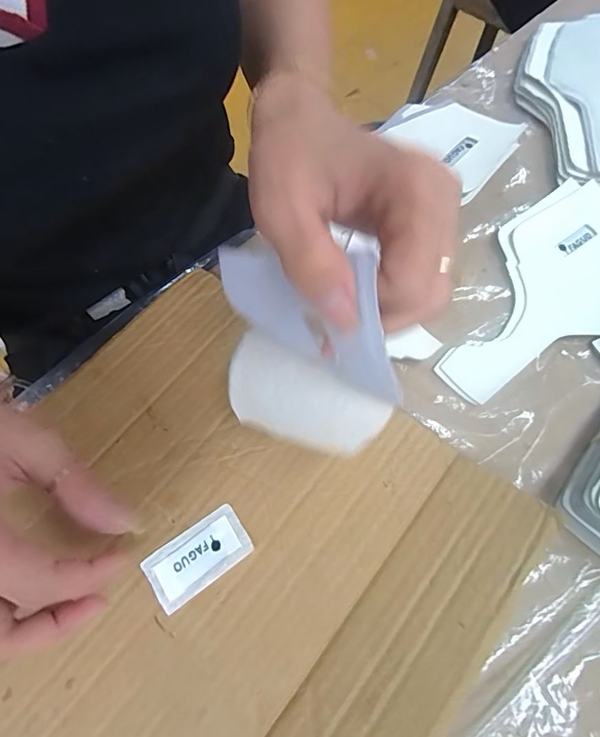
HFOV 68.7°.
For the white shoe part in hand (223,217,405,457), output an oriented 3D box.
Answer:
[{"bbox_3d":[0.000,-0.007,0.206,0.091,0.114,0.015,15,43,30],"label":"white shoe part in hand"}]

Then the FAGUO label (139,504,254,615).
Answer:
[{"bbox_3d":[-0.056,0.104,0.243,0.055,0.004,0.031,-34,70,-12],"label":"FAGUO label"}]

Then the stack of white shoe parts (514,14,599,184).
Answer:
[{"bbox_3d":[0.248,-0.239,0.376,0.117,0.018,0.200,25,70,12],"label":"stack of white shoe parts"}]

